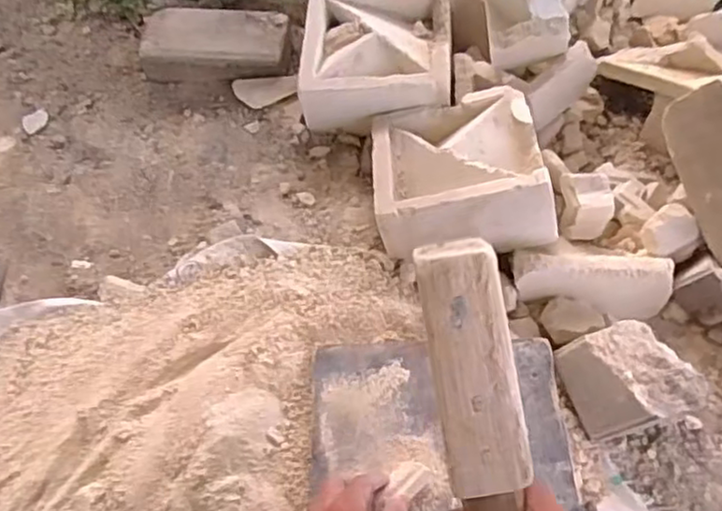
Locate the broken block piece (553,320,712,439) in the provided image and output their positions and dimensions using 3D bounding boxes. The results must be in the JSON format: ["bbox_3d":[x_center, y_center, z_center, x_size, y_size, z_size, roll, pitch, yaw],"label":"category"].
[{"bbox_3d":[0.276,0.130,0.716,0.101,0.081,0.117,-20,61,-11],"label":"broken block piece"}]

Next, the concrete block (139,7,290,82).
[{"bbox_3d":[-0.215,-0.312,1.032,0.221,0.061,0.111,4,59,3],"label":"concrete block"}]

